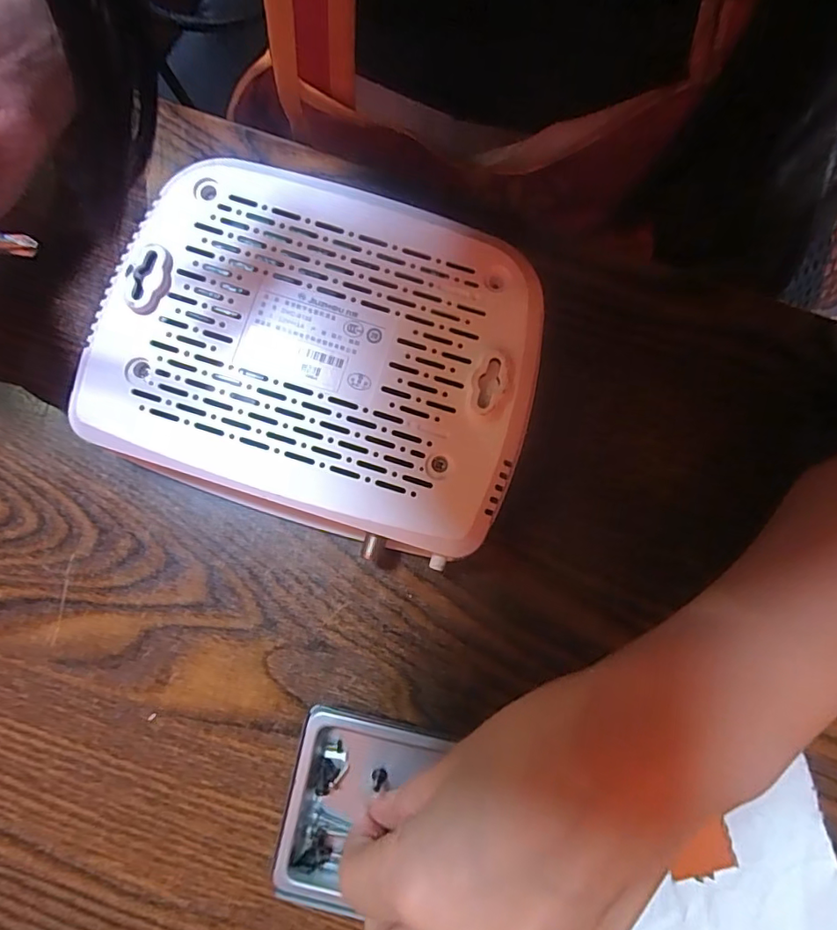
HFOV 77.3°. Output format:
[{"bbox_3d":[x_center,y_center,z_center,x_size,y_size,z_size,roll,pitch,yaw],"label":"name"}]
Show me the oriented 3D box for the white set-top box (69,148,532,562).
[{"bbox_3d":[-0.038,-0.043,0.216,0.166,0.045,0.129,21,82,3],"label":"white set-top box"}]

